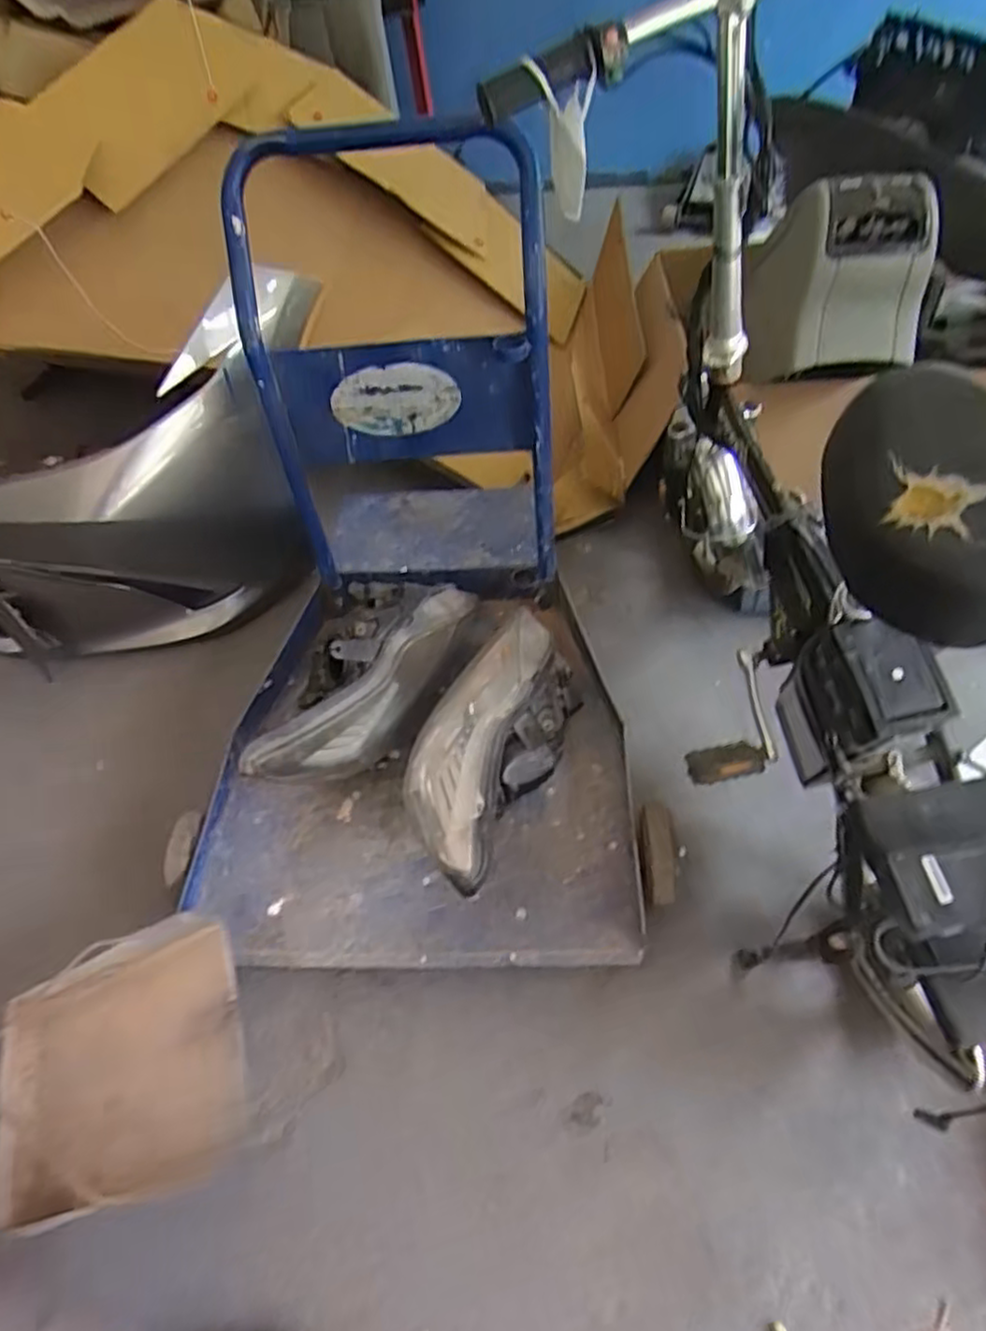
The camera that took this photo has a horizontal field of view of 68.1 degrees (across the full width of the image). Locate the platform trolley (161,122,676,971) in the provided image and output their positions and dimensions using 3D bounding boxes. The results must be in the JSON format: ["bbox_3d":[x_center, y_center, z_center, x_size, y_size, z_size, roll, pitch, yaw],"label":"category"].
[{"bbox_3d":[-0.130,-0.130,1.016,0.681,0.761,0.810,-2,49,4],"label":"platform trolley"}]

